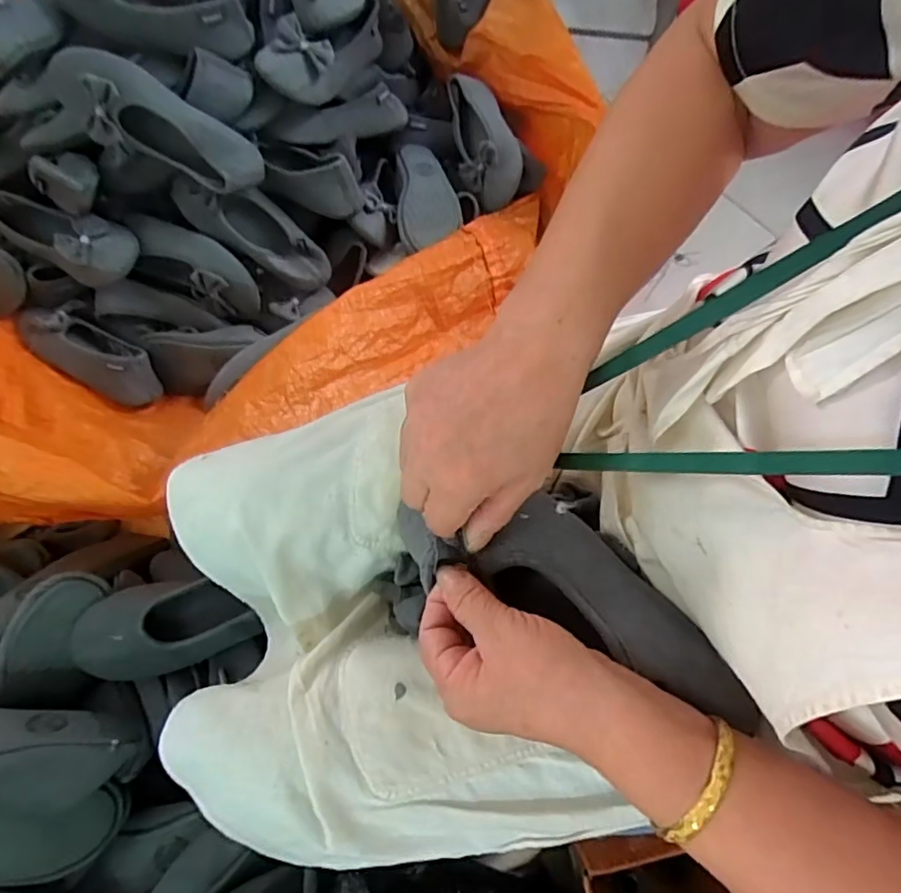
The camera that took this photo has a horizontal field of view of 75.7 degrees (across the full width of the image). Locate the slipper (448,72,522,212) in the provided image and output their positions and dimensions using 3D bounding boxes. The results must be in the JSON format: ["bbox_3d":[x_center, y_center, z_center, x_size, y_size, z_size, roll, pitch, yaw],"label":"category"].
[{"bbox_3d":[0.051,-0.504,0.912,0.086,0.056,0.232,-8,72,-1],"label":"slipper"}]

